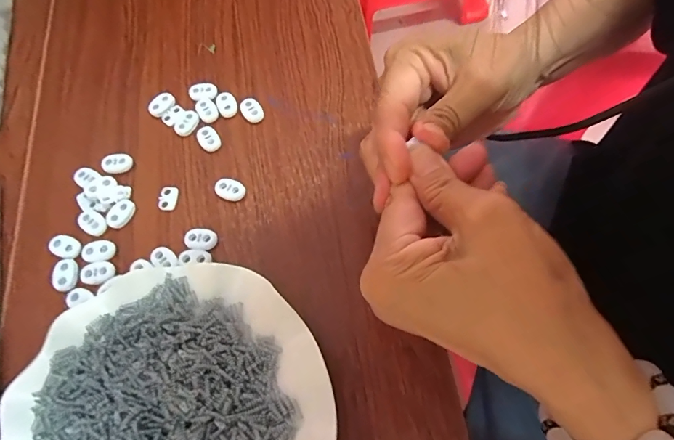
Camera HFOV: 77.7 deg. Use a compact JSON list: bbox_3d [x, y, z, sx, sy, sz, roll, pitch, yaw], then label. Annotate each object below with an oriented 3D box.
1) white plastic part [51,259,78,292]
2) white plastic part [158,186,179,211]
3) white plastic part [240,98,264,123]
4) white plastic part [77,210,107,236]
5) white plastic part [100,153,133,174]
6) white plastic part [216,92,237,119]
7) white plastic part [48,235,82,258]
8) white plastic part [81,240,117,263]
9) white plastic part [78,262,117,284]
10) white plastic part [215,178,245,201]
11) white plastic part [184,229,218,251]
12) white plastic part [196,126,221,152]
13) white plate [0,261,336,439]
[{"bbox_3d":[-0.189,0.038,0.290,0.016,0.004,0.022,-14,67,-6],"label":"white plastic part"},{"bbox_3d":[-0.126,-0.017,0.312,0.013,0.004,0.019,2,66,1],"label":"white plastic part"},{"bbox_3d":[-0.068,-0.087,0.335,0.014,0.008,0.021,-35,70,-14],"label":"white plastic part"},{"bbox_3d":[-0.178,0.002,0.304,0.022,0.004,0.015,35,71,15],"label":"white plastic part"},{"bbox_3d":[-0.170,-0.043,0.323,0.023,0.006,0.014,-18,67,-7],"label":"white plastic part"},{"bbox_3d":[-0.089,-0.093,0.339,0.015,0.007,0.020,-24,68,-10],"label":"white plastic part"},{"bbox_3d":[-0.194,0.019,0.298,0.022,0.004,0.016,21,68,10],"label":"white plastic part"},{"bbox_3d":[-0.169,0.022,0.295,0.023,0.004,0.016,-24,68,-10],"label":"white plastic part"},{"bbox_3d":[-0.166,0.036,0.288,0.024,0.004,0.015,-8,66,-3],"label":"white plastic part"},{"bbox_3d":[-0.079,-0.022,0.311,0.022,0.007,0.015,16,67,8],"label":"white plastic part"},{"bbox_3d":[-0.096,0.014,0.296,0.022,0.005,0.014,0,66,1],"label":"white plastic part"},{"bbox_3d":[-0.101,-0.064,0.328,0.016,0.008,0.021,-33,70,-13],"label":"white plastic part"},{"bbox_3d":[-0.096,0.119,0.239,0.180,0.024,0.181,0,66,0],"label":"white plate"}]

